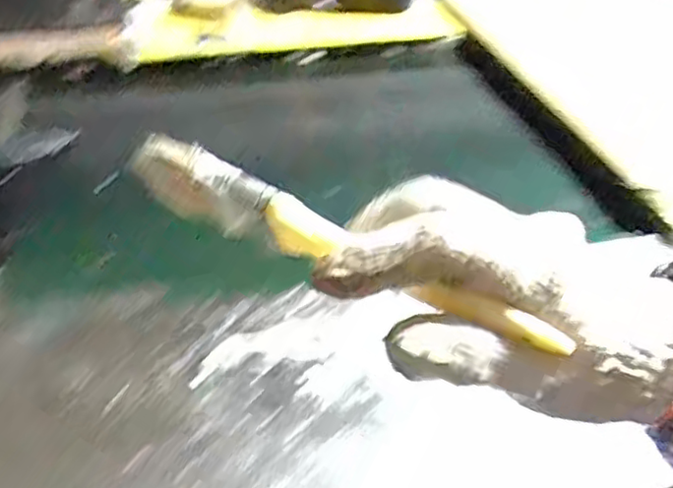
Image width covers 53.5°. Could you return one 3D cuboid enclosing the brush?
[{"bbox_3d":[-0.001,0.002,0.253,0.172,0.023,0.012,24,40,14],"label":"brush"}]

